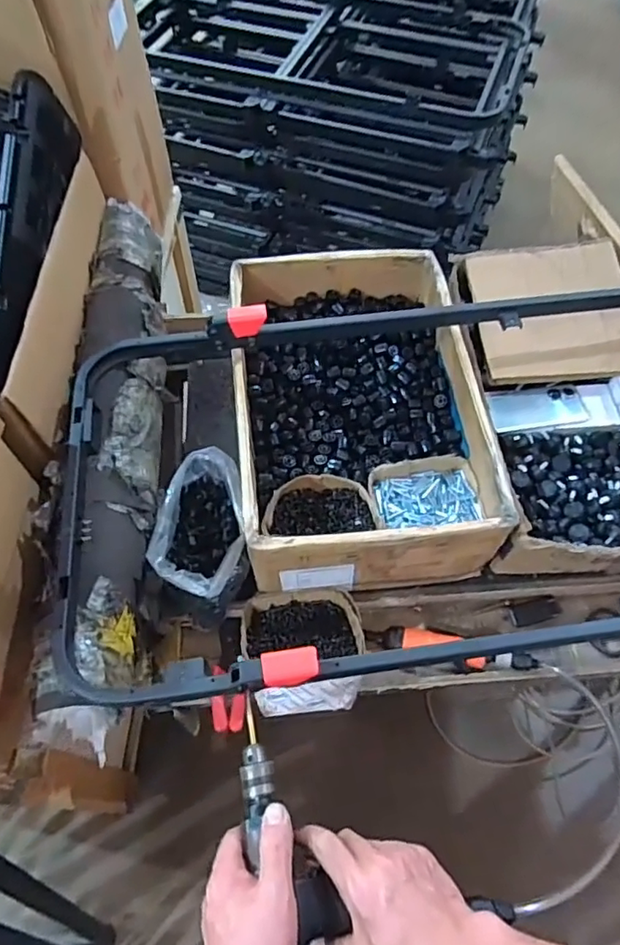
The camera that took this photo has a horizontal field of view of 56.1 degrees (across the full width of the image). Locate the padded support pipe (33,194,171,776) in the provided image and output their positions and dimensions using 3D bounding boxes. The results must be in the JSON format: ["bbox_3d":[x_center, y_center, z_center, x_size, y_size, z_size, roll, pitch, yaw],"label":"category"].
[{"bbox_3d":[-0.278,-0.088,0.815,0.133,0.100,0.851,-5,59,-2],"label":"padded support pipe"}]

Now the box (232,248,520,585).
[{"bbox_3d":[0.071,-0.109,0.899,0.349,0.128,0.541,-5,59,-2],"label":"box"}]

